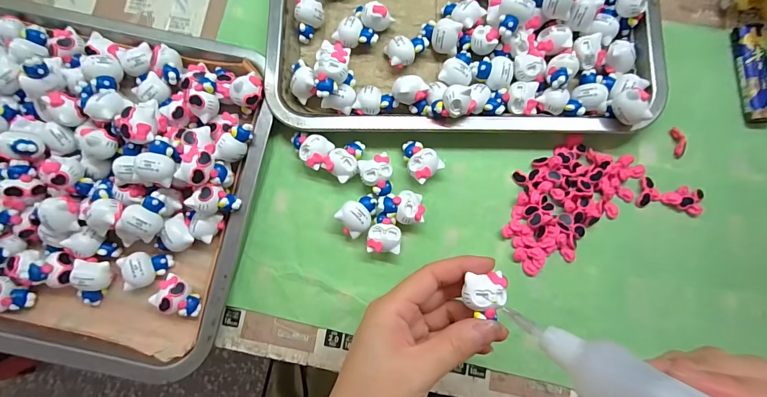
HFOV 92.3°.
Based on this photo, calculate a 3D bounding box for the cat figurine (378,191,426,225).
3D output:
[{"bbox_3d":[0.014,0.008,0.283,0.033,0.021,0.024,-8,81,0],"label":"cat figurine"}]

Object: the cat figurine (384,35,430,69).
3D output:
[{"bbox_3d":[0.020,-0.120,0.300,0.037,0.021,0.021,-28,82,-3],"label":"cat figurine"}]

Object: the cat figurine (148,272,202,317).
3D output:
[{"bbox_3d":[-0.153,0.075,0.278,0.032,0.023,0.023,33,84,6],"label":"cat figurine"}]

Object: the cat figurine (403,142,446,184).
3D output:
[{"bbox_3d":[0.028,-0.030,0.289,0.025,0.020,0.033,-37,82,-4],"label":"cat figurine"}]

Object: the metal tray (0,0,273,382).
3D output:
[{"bbox_3d":[-0.254,-0.018,0.276,0.302,0.043,0.255,11,85,0],"label":"metal tray"}]

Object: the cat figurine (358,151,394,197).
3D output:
[{"bbox_3d":[-0.004,-0.017,0.287,0.025,0.018,0.031,-19,81,-1],"label":"cat figurine"}]

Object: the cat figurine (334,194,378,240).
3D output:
[{"bbox_3d":[-0.018,0.013,0.283,0.033,0.023,0.024,-38,82,-4],"label":"cat figurine"}]

